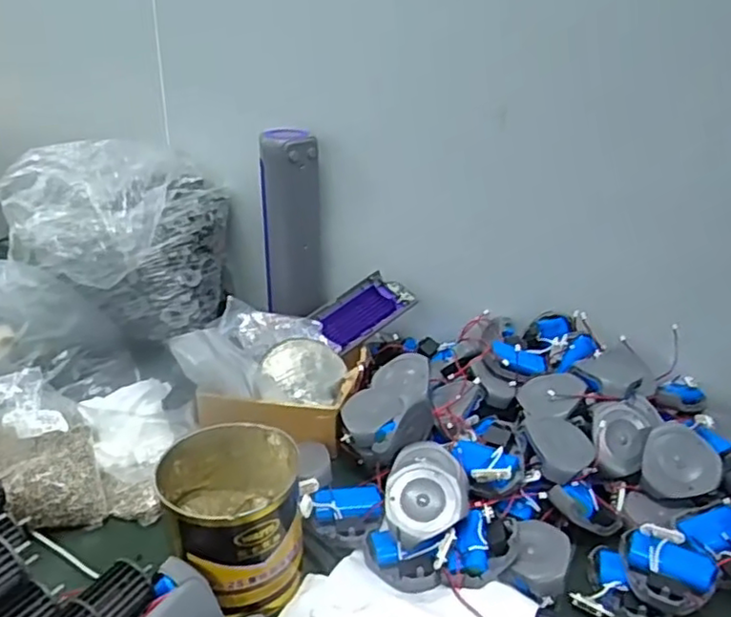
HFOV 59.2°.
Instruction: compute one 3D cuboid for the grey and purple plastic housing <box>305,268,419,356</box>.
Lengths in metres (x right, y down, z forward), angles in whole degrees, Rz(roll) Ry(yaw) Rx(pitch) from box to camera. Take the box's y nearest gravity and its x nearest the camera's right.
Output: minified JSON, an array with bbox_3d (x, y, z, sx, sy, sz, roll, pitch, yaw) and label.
[{"bbox_3d":[-0.002,0.000,0.898,0.142,0.018,0.086,-34,60,-24],"label":"grey and purple plastic housing"}]

